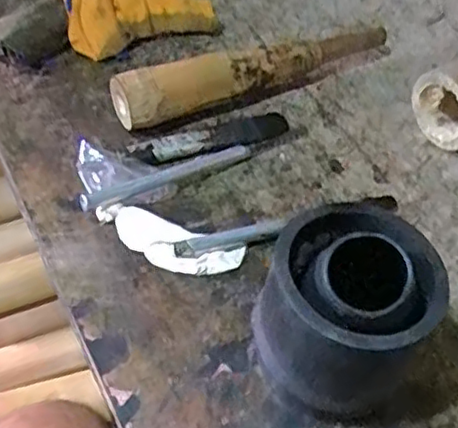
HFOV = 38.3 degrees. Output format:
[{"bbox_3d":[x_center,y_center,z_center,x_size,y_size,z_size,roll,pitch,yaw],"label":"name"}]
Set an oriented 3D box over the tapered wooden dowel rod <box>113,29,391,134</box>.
[{"bbox_3d":[0.030,-0.143,0.617,0.281,0.042,0.049,-19,55,-19],"label":"tapered wooden dowel rod"}]

